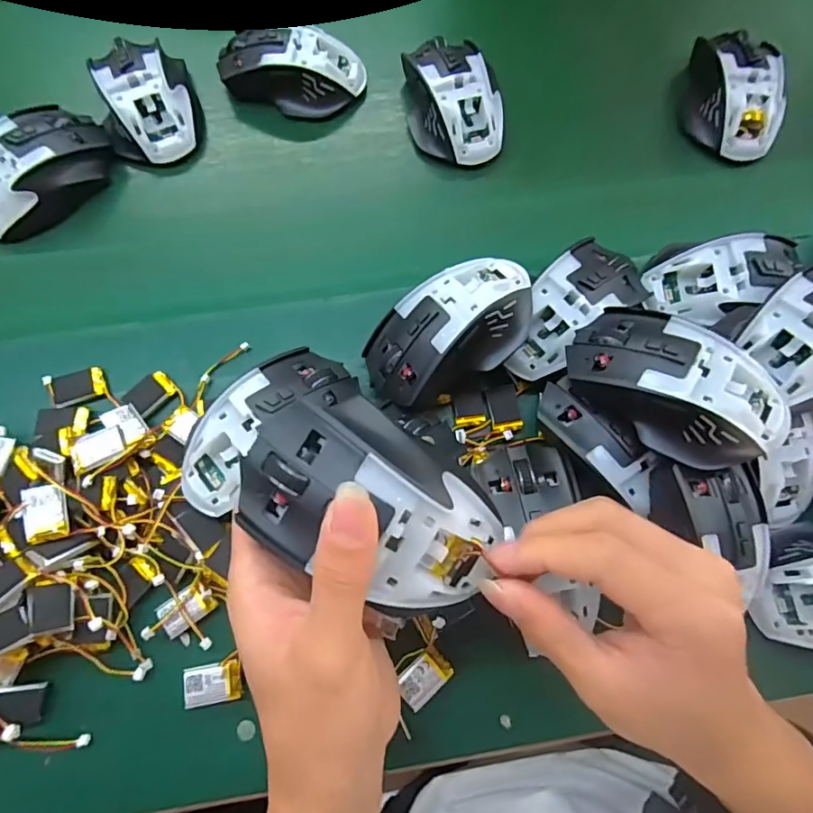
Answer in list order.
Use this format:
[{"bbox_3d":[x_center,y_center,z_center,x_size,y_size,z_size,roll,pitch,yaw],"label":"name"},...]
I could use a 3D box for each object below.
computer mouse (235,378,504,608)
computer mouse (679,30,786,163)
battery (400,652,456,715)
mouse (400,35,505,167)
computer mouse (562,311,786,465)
[{"bbox_3d":[-0.018,0.040,0.215,0.111,0.041,0.071,38,77,10],"label":"computer mouse"},{"bbox_3d":[0.262,-0.254,0.415,0.062,0.038,0.107,1,74,0],"label":"computer mouse"},{"bbox_3d":[0.010,0.157,0.295,0.030,0.004,0.019,-43,78,-11],"label":"battery"},{"bbox_3d":[0.035,-0.242,0.405,0.073,0.038,0.096,-8,74,-2],"label":"mouse"},{"bbox_3d":[0.148,-0.012,0.290,0.114,0.054,0.067,43,78,11],"label":"computer mouse"}]

